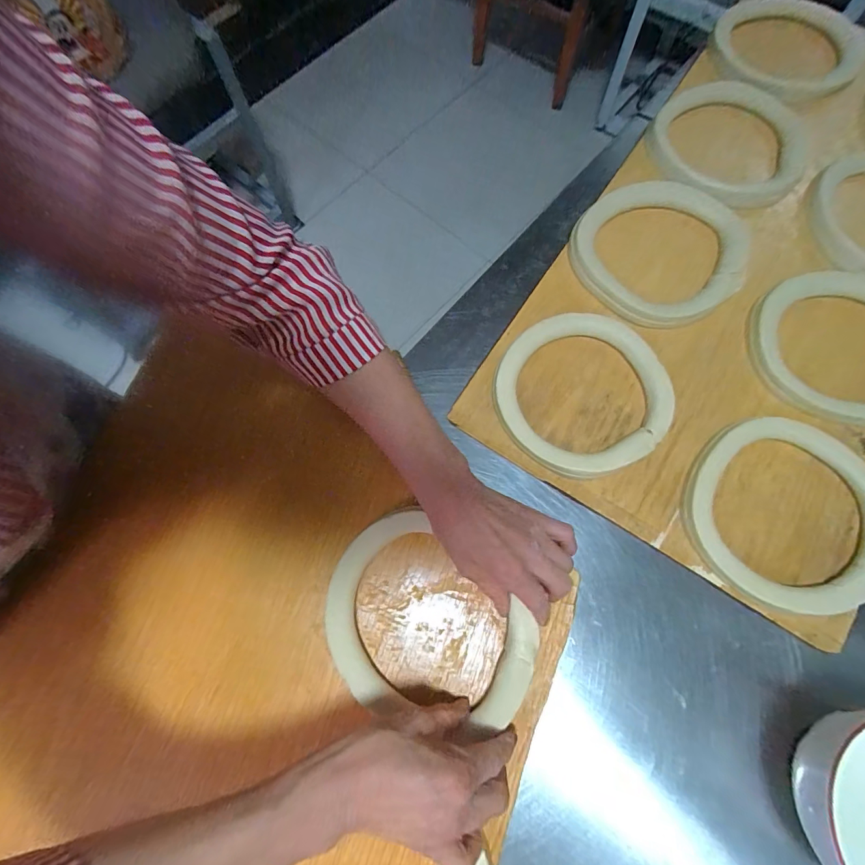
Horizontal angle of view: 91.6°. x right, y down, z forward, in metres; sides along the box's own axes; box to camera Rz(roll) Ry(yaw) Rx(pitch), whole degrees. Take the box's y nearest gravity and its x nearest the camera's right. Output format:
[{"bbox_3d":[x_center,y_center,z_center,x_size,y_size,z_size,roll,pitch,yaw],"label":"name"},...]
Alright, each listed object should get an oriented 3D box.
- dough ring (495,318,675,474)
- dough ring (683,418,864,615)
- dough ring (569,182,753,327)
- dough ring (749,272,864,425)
[{"bbox_3d":[0.152,-0.043,0.428,0.171,0.024,0.166,0,73,2],"label":"dough ring"},{"bbox_3d":[0.330,0.073,0.389,0.164,0.029,0.174,0,73,2],"label":"dough ring"},{"bbox_3d":[0.264,-0.208,0.469,0.206,0.018,0.169,-25,74,-6],"label":"dough ring"},{"bbox_3d":[0.428,-0.091,0.434,0.171,0.030,0.154,26,76,9],"label":"dough ring"}]

